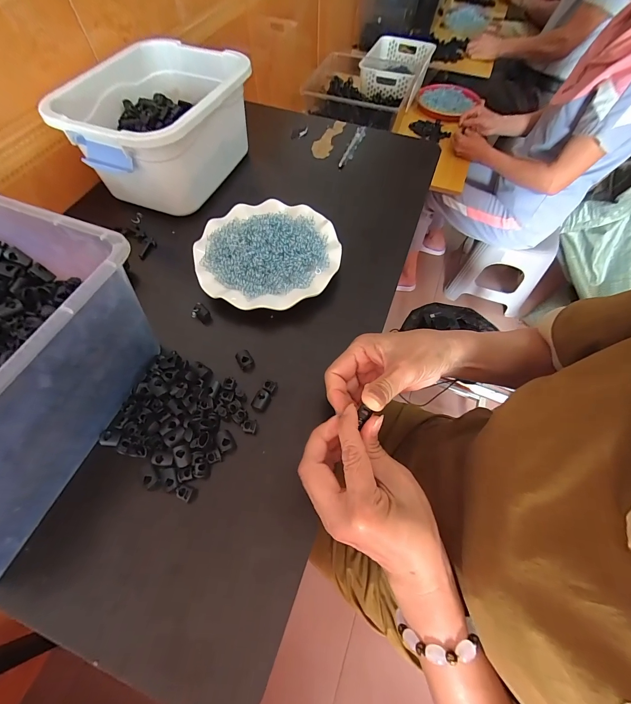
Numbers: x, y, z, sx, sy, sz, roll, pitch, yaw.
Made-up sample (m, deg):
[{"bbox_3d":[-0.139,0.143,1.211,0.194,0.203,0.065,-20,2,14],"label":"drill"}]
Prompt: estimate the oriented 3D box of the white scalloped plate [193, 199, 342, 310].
[{"bbox_3d":[-0.062,-0.132,0.411,0.182,0.026,0.182,1,62,-1],"label":"white scalloped plate"}]

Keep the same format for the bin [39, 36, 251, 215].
[{"bbox_3d":[-0.214,-0.328,0.456,0.196,0.118,0.242,18,63,8],"label":"bin"}]

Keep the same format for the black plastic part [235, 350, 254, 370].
[{"bbox_3d":[-0.080,0.009,0.347,0.015,0.011,0.020,-27,66,-15],"label":"black plastic part"}]

